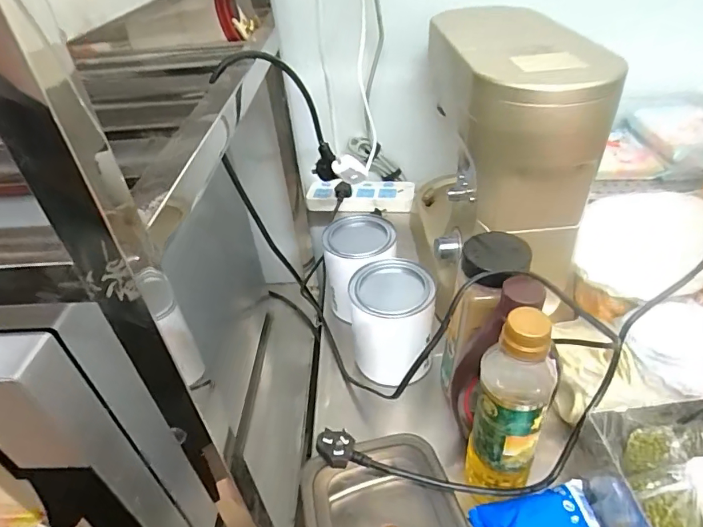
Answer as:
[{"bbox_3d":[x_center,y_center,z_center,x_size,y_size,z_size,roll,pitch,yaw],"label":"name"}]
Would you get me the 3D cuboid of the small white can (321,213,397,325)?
[{"bbox_3d":[0.015,0.008,0.639,0.097,0.117,0.098,-4,39,3],"label":"small white can"}]

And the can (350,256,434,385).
[{"bbox_3d":[0.052,0.074,0.558,0.093,0.124,0.089,-4,39,3],"label":"can"}]

